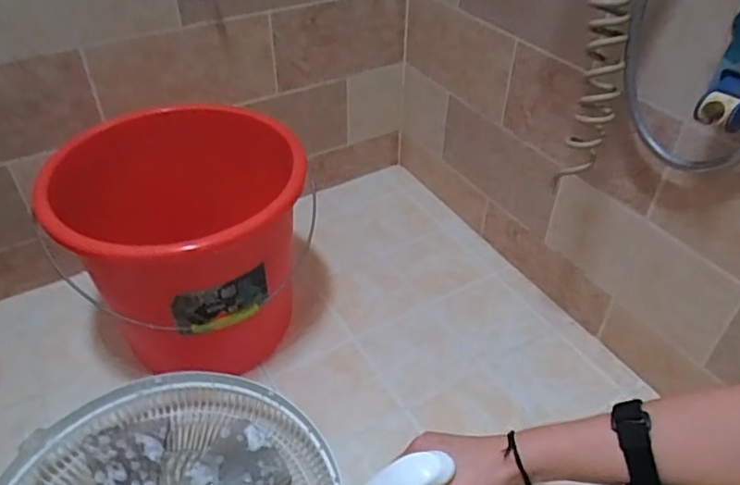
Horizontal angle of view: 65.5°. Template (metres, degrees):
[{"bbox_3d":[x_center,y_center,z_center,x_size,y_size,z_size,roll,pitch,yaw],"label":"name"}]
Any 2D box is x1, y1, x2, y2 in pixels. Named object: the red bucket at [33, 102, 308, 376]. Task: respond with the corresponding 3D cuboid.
[{"bbox_3d":[-0.258,0.015,0.854,0.311,0.325,0.318,-10,42,-11],"label":"red bucket"}]

